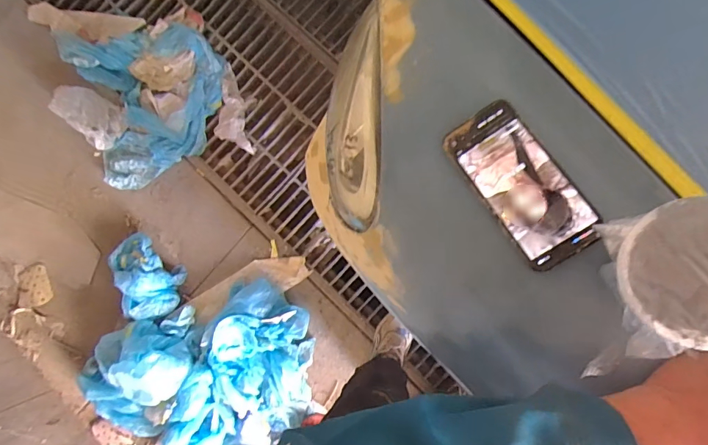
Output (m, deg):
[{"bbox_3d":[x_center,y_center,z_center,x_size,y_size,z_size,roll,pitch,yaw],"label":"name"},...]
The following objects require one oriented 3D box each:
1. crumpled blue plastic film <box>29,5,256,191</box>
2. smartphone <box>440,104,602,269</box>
[{"bbox_3d":[-0.729,-0.500,1.397,0.608,0.161,0.689,-18,85,5],"label":"crumpled blue plastic film"},{"bbox_3d":[0.158,-0.039,0.398,0.072,0.004,0.160,-34,74,8],"label":"smartphone"}]

